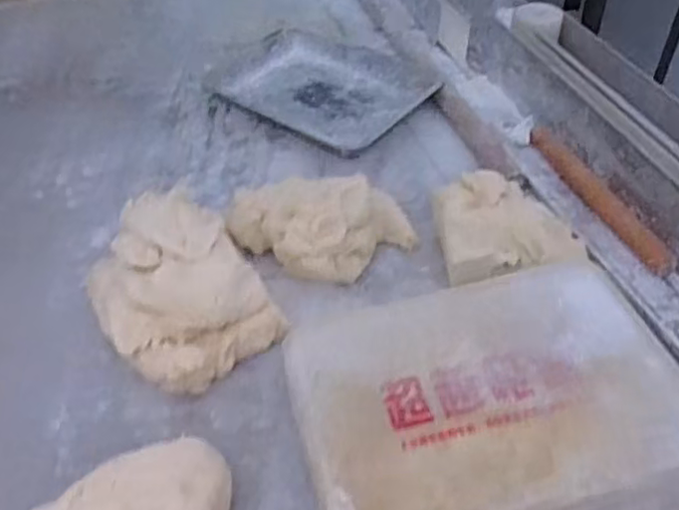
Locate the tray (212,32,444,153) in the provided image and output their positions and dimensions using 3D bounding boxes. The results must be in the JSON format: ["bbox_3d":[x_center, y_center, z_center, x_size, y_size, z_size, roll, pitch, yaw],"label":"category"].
[{"bbox_3d":[-0.030,-0.293,1.102,0.342,0.028,0.239,28,54,28],"label":"tray"}]

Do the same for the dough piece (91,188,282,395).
[{"bbox_3d":[-0.184,0.036,0.724,0.168,0.132,0.205,-30,51,-23],"label":"dough piece"}]

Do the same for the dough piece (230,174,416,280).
[{"bbox_3d":[-0.022,-0.038,0.820,0.233,0.087,0.134,-4,46,1],"label":"dough piece"}]

